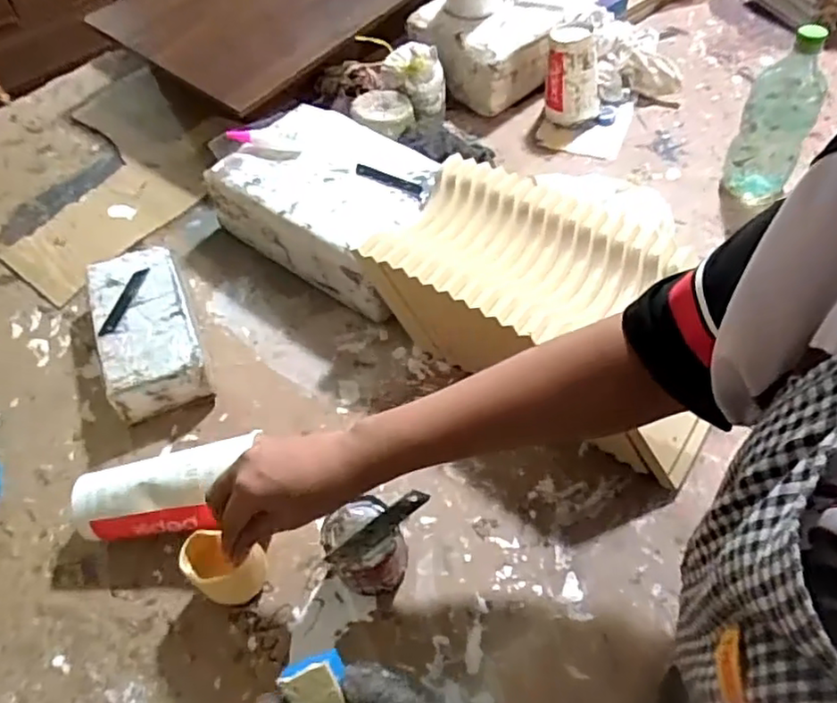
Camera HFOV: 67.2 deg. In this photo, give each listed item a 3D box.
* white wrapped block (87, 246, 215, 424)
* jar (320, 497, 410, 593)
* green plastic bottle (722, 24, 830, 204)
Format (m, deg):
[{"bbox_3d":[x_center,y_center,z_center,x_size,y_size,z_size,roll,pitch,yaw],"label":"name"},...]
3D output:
[{"bbox_3d":[-0.307,-0.028,0.719,0.102,0.060,0.221,-21,55,-12],"label":"white wrapped block"},{"bbox_3d":[-0.045,0.174,0.545,0.060,0.074,0.063,-1,53,2],"label":"jar"},{"bbox_3d":[0.442,-0.283,0.781,0.074,0.209,0.062,-5,53,-1],"label":"green plastic bottle"}]

